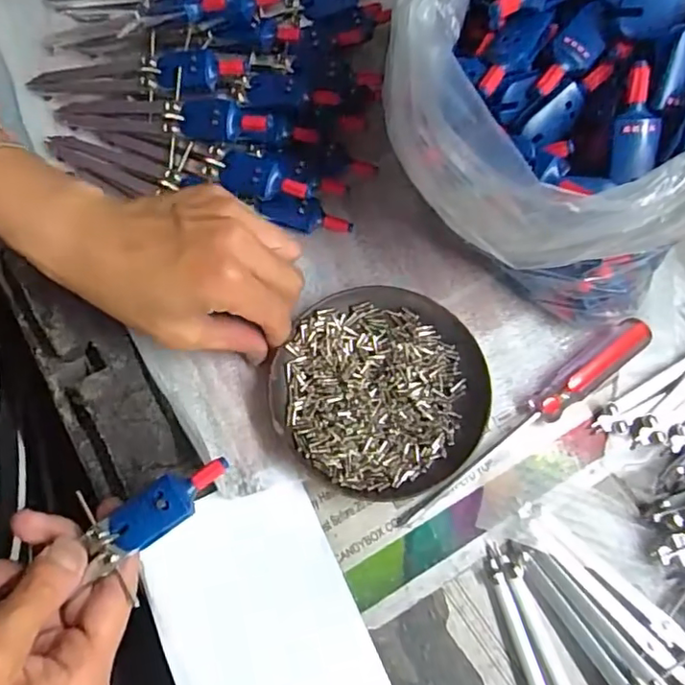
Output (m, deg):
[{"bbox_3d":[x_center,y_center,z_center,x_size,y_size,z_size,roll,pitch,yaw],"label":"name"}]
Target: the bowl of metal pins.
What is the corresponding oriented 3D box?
[{"bbox_3d":[0.021,0.027,0.328,0.112,0.025,0.119,0,73,0],"label":"bowl of metal pins"}]

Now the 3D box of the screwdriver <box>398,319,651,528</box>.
[{"bbox_3d":[0.101,0.043,0.325,0.173,0.018,0.022,-34,76,-10],"label":"screwdriver"}]

